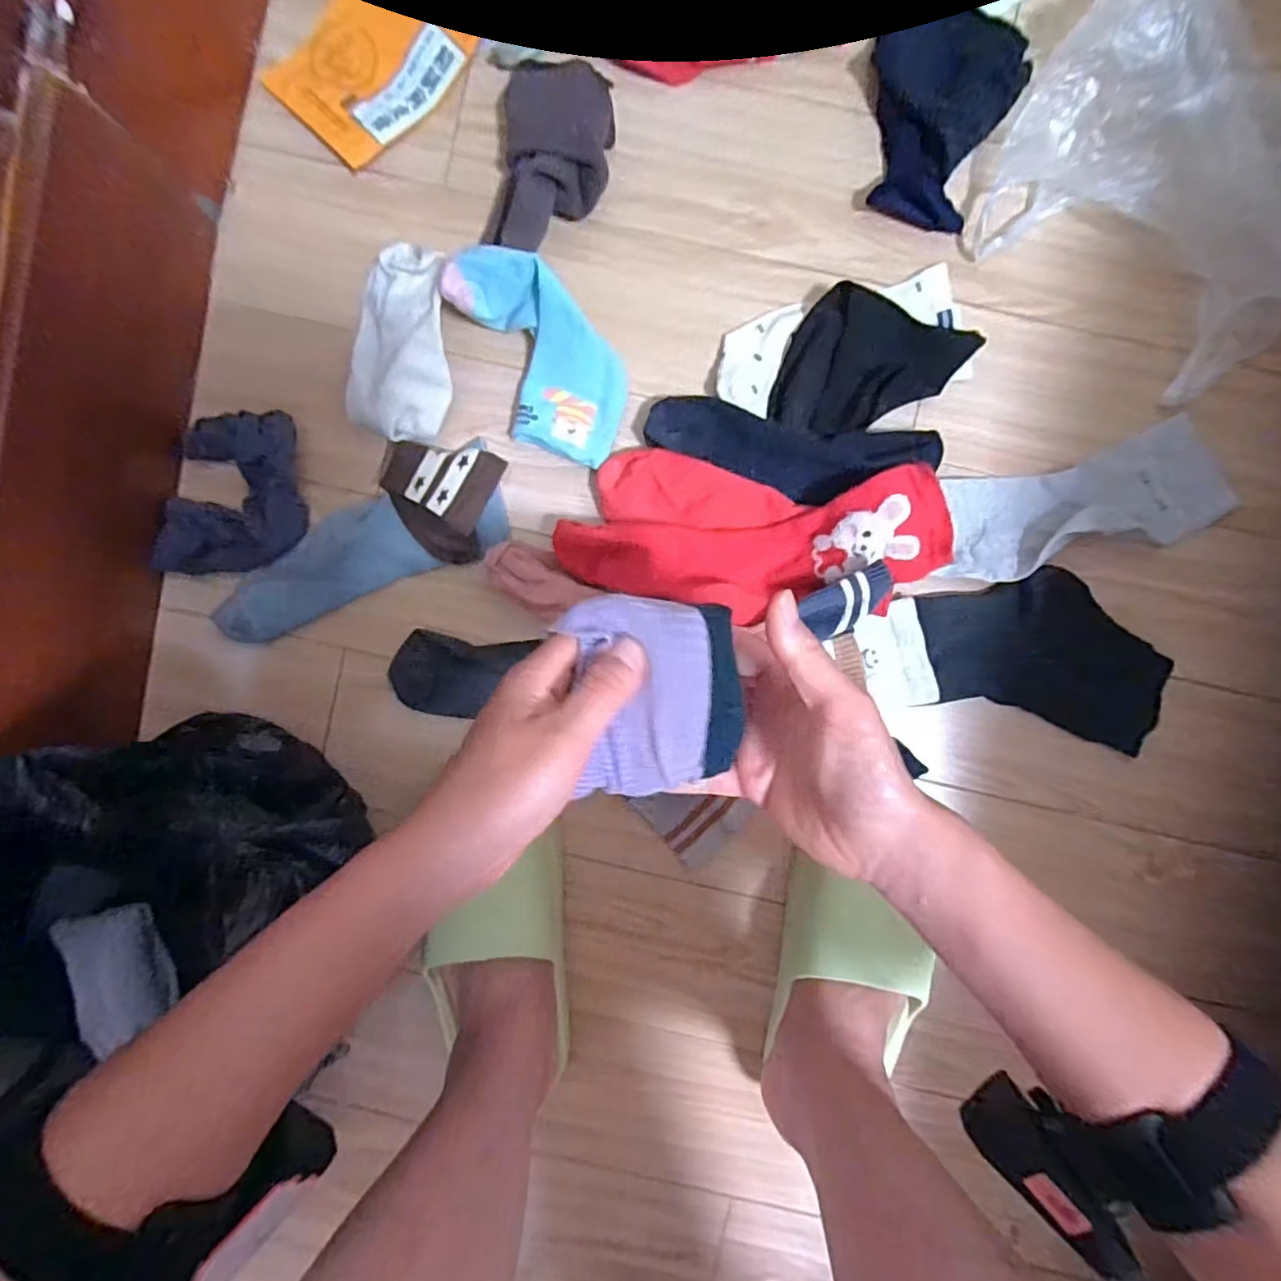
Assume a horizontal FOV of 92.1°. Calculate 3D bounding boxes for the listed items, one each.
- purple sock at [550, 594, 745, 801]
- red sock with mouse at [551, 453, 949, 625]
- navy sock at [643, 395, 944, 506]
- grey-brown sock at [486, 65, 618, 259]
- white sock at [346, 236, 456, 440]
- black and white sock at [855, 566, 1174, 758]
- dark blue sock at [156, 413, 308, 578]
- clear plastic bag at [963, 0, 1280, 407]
[{"bbox_3d":[0.007,0.025,0.292,0.079,0.022,0.094,-9,92,2],"label":"purple sock"},{"bbox_3d":[0.080,-0.076,0.459,0.277,0.056,0.118,7,92,1],"label":"red sock with mouse"},{"bbox_3d":[0.109,-0.140,0.465,0.209,0.036,0.063,11,92,1],"label":"navy sock"},{"bbox_3d":[-0.064,-0.357,0.460,0.080,0.048,0.145,6,92,1],"label":"grey-brown sock"},{"bbox_3d":[-0.180,-0.227,0.466,0.082,0.046,0.145,7,92,1],"label":"white sock"},{"bbox_3d":[0.291,0.006,0.479,0.233,0.010,0.118,10,92,1],"label":"black and white sock"},{"bbox_3d":[-0.319,-0.113,0.479,0.107,0.021,0.118,-6,92,2],"label":"dark blue sock"},{"bbox_3d":[0.372,-0.321,0.435,0.223,0.077,0.196,26,92,1],"label":"clear plastic bag"}]

